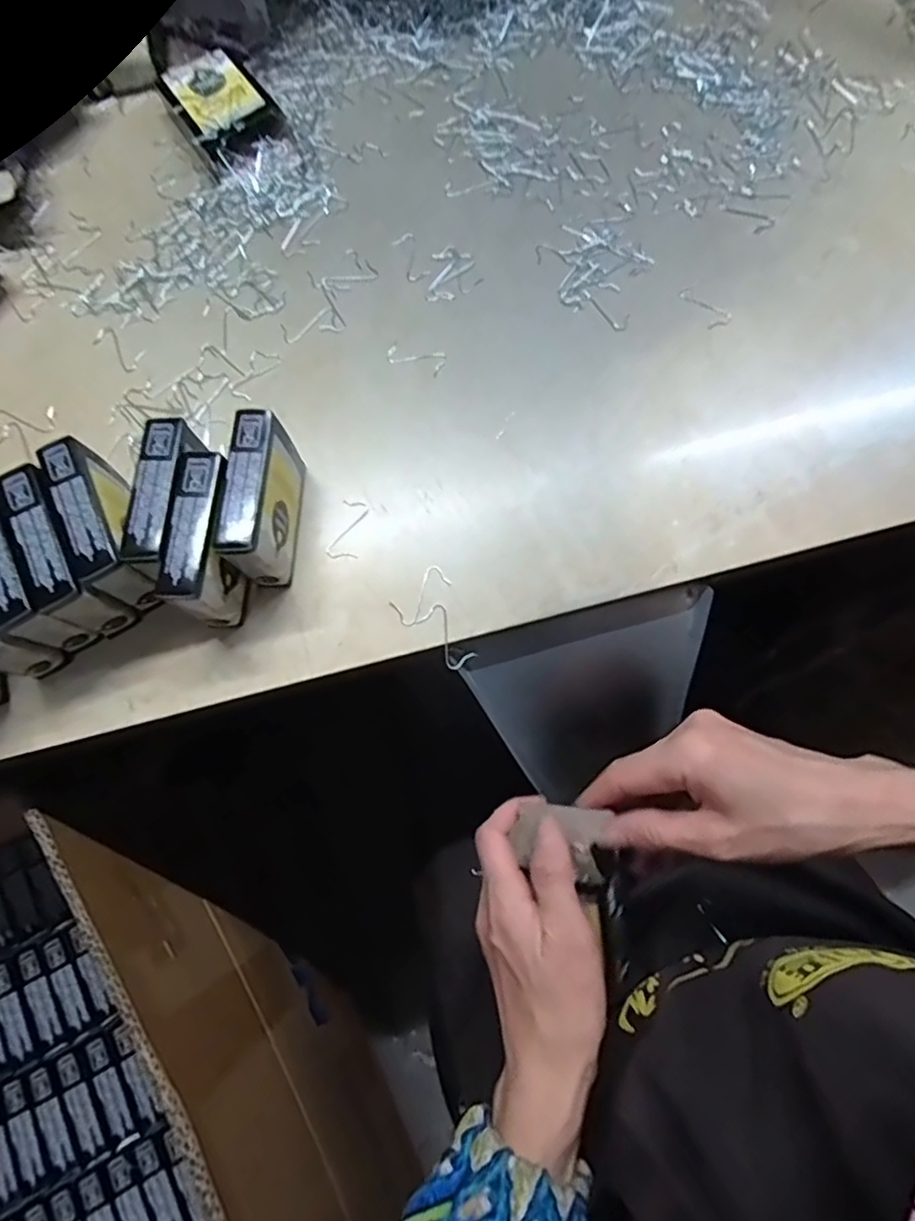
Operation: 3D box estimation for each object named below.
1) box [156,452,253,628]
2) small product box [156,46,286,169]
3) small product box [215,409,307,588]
[{"bbox_3d":[-0.120,-0.030,0.308,0.023,0.056,0.075,4,75,2],"label":"box"},{"bbox_3d":[-0.155,-0.329,0.407,0.052,0.021,0.081,-38,78,-9],"label":"small product box"},{"bbox_3d":[-0.097,-0.054,0.315,0.024,0.057,0.076,4,75,2],"label":"small product box"}]

